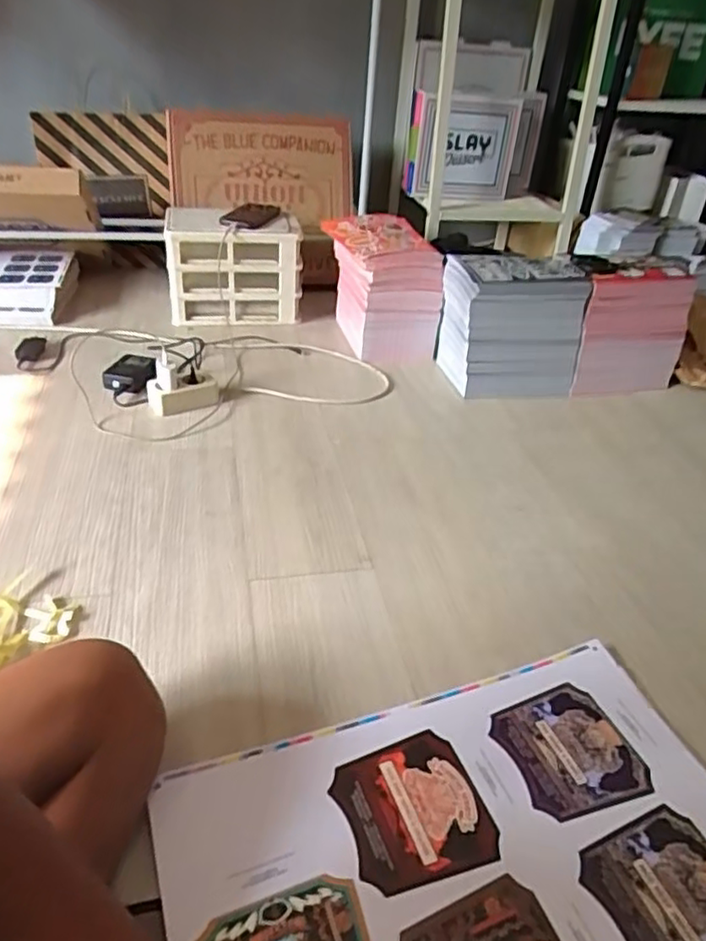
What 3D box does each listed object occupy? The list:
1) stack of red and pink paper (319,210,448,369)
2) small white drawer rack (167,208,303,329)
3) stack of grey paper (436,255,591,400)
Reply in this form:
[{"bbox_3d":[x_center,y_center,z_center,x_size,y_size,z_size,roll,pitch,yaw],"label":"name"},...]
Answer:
[{"bbox_3d":[0.052,-0.368,1.312,0.162,0.223,0.274,-6,36,-15],"label":"stack of red and pink paper"},{"bbox_3d":[-0.256,-0.437,1.399,0.275,0.200,0.172,-2,35,-9],"label":"small white drawer rack"},{"bbox_3d":[0.287,-0.263,1.191,0.226,0.219,0.145,-1,35,-8],"label":"stack of grey paper"}]

